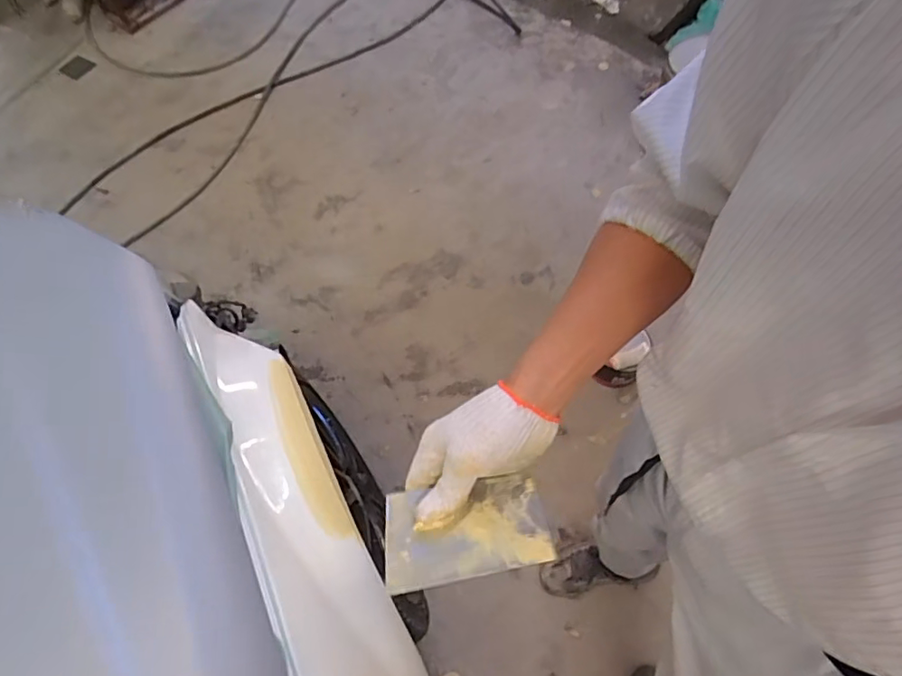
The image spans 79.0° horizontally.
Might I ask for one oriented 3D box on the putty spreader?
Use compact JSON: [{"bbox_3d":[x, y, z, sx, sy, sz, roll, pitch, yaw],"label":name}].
[{"bbox_3d":[0.013,0.157,0.449,0.135,0.005,0.074,-3,54,-16],"label":"putty spreader"}]

